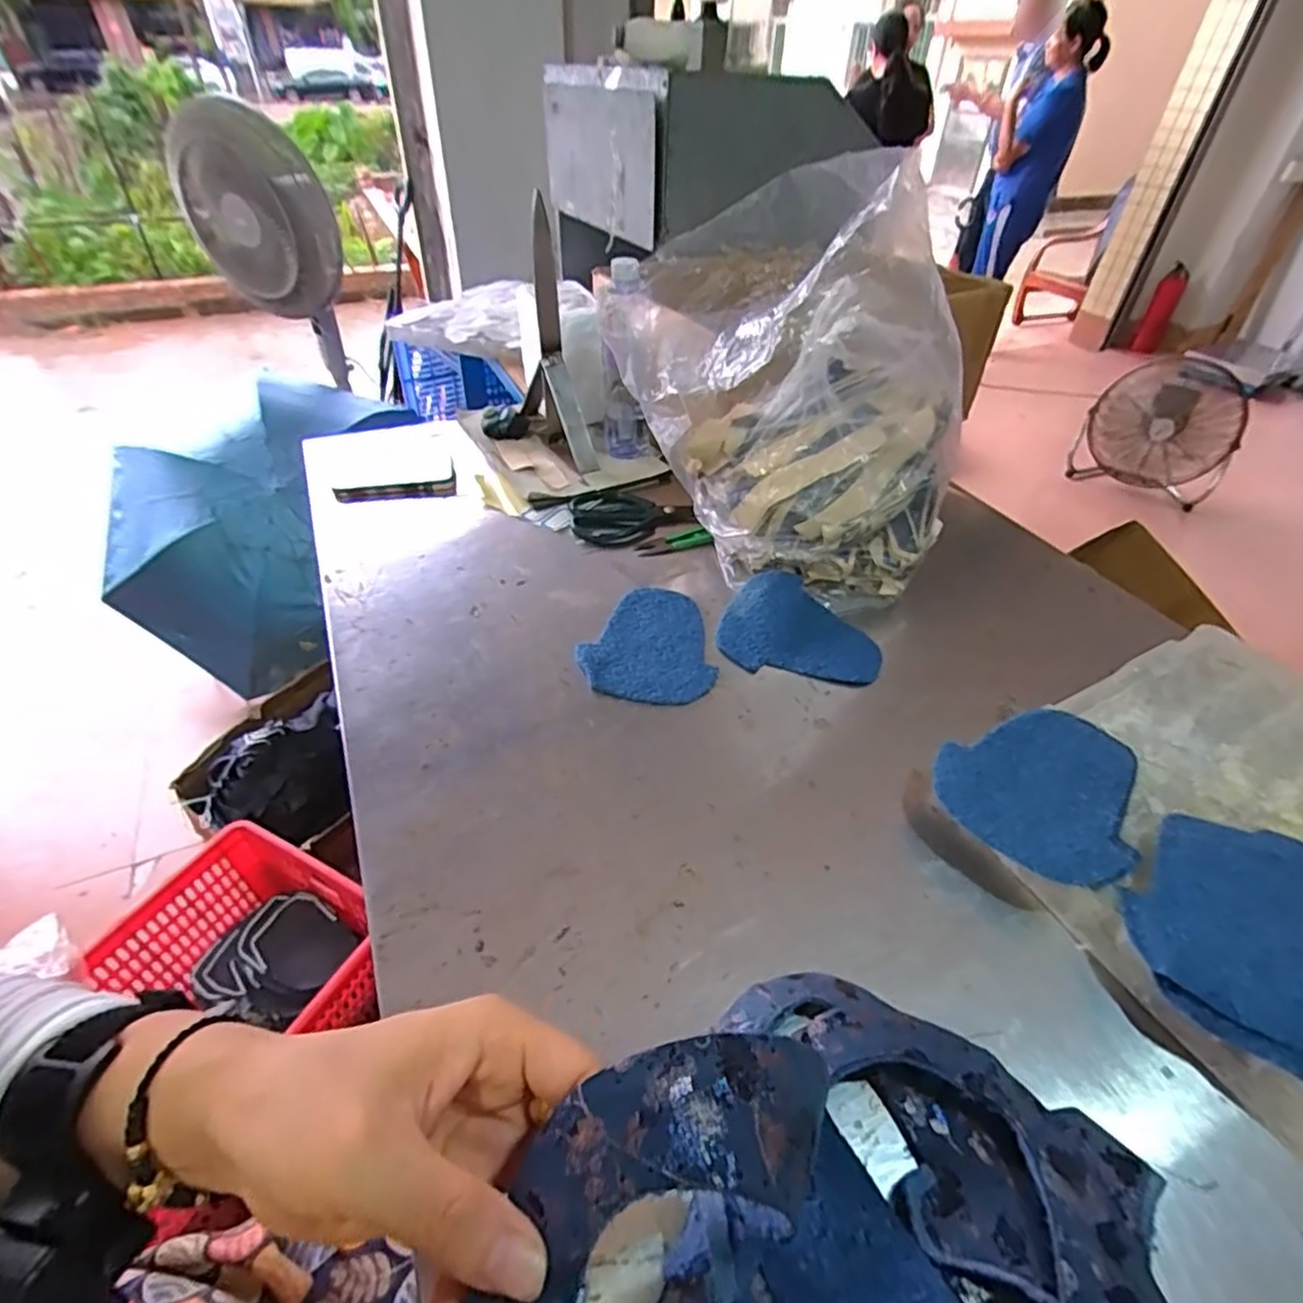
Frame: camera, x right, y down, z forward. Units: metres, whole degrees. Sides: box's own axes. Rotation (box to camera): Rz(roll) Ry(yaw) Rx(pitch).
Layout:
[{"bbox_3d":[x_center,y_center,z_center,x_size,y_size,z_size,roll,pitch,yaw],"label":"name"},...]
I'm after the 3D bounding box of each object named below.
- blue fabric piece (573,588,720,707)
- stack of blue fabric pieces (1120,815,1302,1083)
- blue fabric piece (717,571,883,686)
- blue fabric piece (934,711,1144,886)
[{"bbox_3d":[-0.007,-0.008,0.632,0.121,0.006,0.153,-5,43,-7],"label":"blue fabric piece"},{"bbox_3d":[0.375,0.172,0.408,0.151,0.010,0.164,19,43,14],"label":"stack of blue fabric pieces"},{"bbox_3d":[0.147,-0.026,0.644,0.149,0.022,0.120,13,44,12],"label":"blue fabric piece"},{"bbox_3d":[0.281,0.092,0.486,0.128,0.014,0.157,20,46,19],"label":"blue fabric piece"}]

